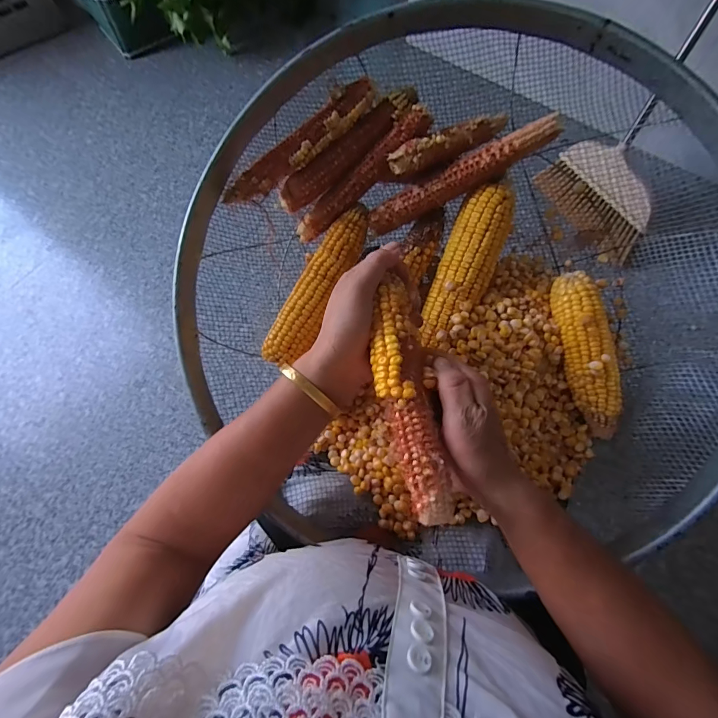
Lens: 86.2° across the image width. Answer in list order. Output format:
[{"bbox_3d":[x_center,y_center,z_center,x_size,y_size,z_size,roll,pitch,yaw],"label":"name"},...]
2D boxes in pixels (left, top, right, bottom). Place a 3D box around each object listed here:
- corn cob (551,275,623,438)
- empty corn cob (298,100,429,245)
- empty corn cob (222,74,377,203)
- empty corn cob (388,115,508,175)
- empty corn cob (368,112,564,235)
[{"bbox_3d":[0.221,-0.005,0.369,0.034,0.034,0.158,-10,87,-6],"label":"corn cob"},{"bbox_3d":[0.000,-0.185,0.395,0.172,0.019,0.023,-39,73,19],"label":"empty corn cob"},{"bbox_3d":[-0.058,-0.208,0.375,0.173,0.021,0.026,-38,75,3],"label":"empty corn cob"},{"bbox_3d":[0.090,-0.213,0.378,0.131,0.022,0.023,-29,69,-9],"label":"empty corn cob"},{"bbox_3d":[0.098,-0.175,0.379,0.190,0.022,0.025,-23,70,20],"label":"empty corn cob"}]

